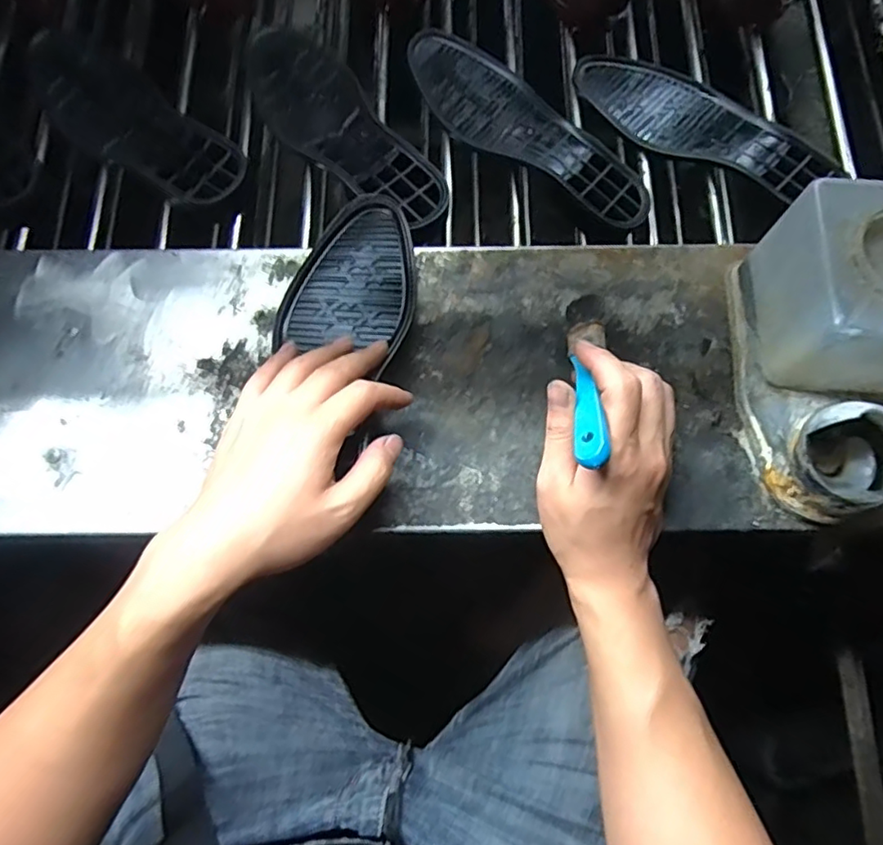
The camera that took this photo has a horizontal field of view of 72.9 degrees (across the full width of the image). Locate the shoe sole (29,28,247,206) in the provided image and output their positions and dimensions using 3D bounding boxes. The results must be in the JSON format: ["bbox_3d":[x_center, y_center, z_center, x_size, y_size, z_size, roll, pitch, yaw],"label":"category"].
[{"bbox_3d":[-0.301,-0.290,0.572,0.305,0.053,0.095,42,78,11],"label":"shoe sole"}]

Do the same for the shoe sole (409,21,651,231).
[{"bbox_3d":[0.077,-0.280,0.567,0.277,0.019,0.094,43,79,12],"label":"shoe sole"}]

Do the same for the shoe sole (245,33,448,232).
[{"bbox_3d":[-0.094,-0.271,0.556,0.088,0.031,0.264,-35,76,-9],"label":"shoe sole"}]

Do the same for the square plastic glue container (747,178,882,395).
[{"bbox_3d":[0.274,-0.086,0.394,0.098,0.085,0.118,4,74,2],"label":"square plastic glue container"}]

